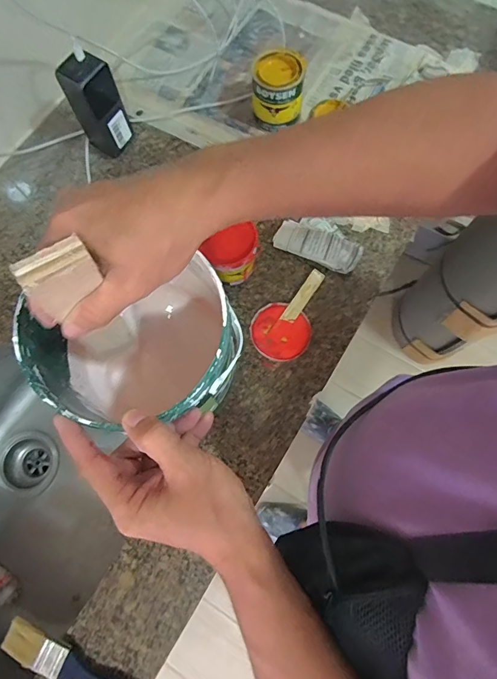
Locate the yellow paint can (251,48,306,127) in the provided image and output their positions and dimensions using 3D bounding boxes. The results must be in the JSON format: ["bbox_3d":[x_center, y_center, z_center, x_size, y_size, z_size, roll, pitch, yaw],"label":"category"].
[{"bbox_3d":[0.041,-0.347,0.560,0.069,0.076,0.069,0,74,1],"label":"yellow paint can"}]

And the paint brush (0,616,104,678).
[{"bbox_3d":[-0.183,0.357,0.424,0.183,0.019,0.030,22,76,7],"label":"paint brush"}]

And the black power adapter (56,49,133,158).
[{"bbox_3d":[-0.209,-0.323,0.557,0.048,0.133,0.058,36,78,11],"label":"black power adapter"}]

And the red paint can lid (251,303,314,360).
[{"bbox_3d":[0.042,-0.010,0.525,0.077,0.013,0.074,0,74,1],"label":"red paint can lid"}]

